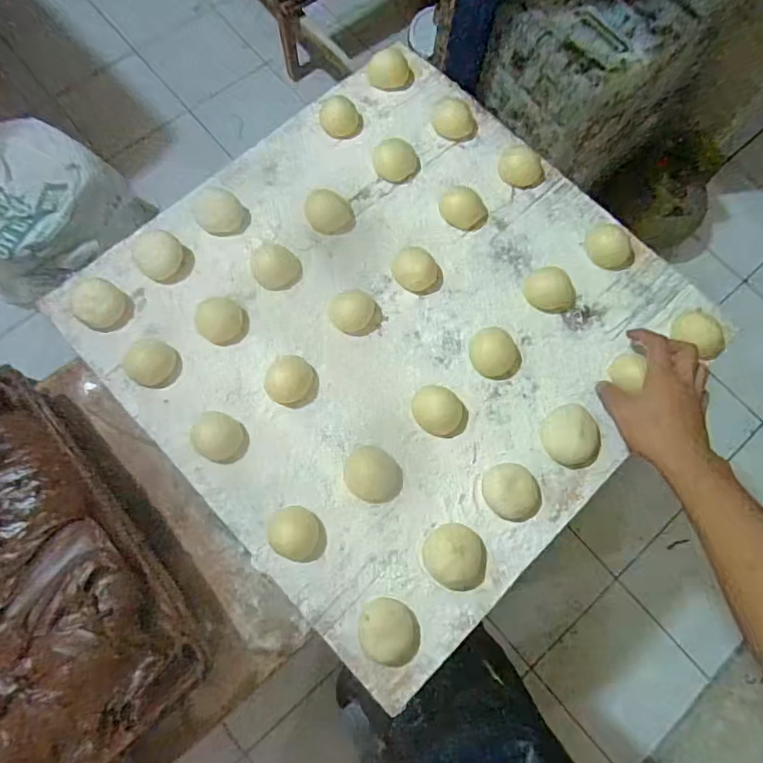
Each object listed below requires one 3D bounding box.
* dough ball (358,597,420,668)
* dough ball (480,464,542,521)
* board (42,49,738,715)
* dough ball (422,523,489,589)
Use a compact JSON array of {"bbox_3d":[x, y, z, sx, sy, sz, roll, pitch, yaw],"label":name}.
[{"bbox_3d":[0.009,0.233,0.491,0.063,0.028,0.051,40,76,9],"label":"dough ball"},{"bbox_3d":[0.132,0.113,0.527,0.061,0.025,0.050,22,74,5],"label":"dough ball"},{"bbox_3d":[0.015,-0.081,0.591,0.558,0.031,0.559,-43,79,-13],"label":"board"},{"bbox_3d":[0.075,0.170,0.511,0.064,0.029,0.058,27,74,6],"label":"dough ball"}]

